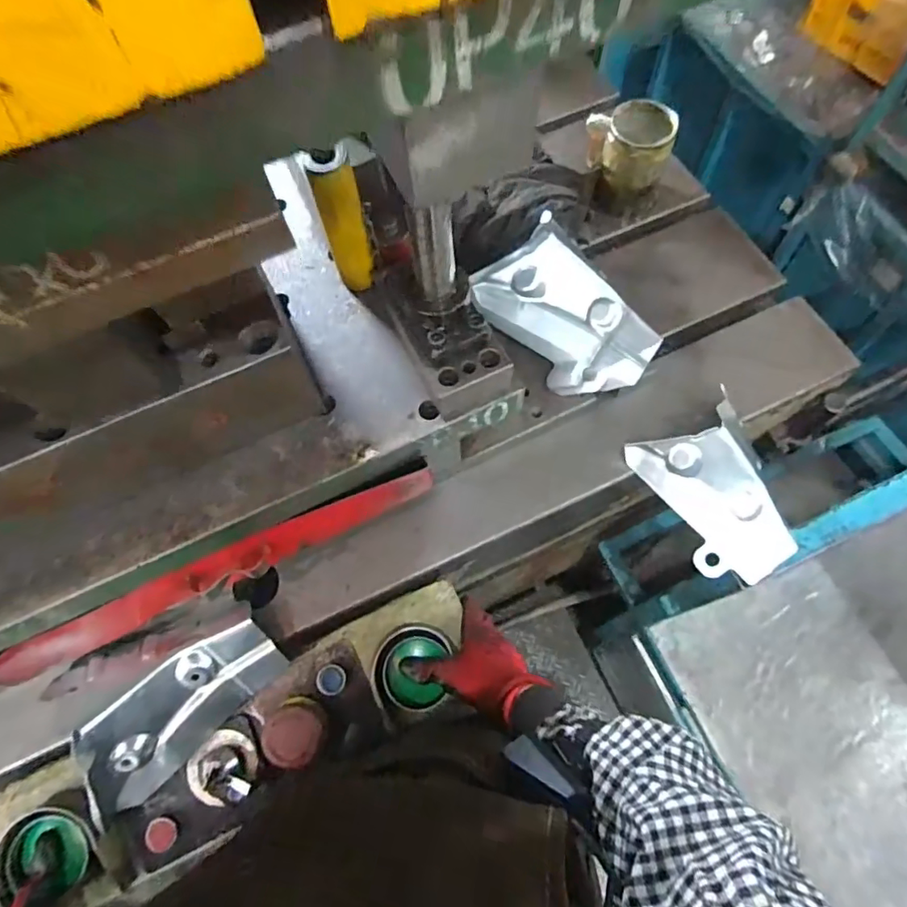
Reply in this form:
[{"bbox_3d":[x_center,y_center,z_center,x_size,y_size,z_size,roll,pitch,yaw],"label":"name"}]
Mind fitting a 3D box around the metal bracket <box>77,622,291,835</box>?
[{"bbox_3d":[-0.262,0.249,0.533,0.201,0.024,0.098,-36,114,-17],"label":"metal bracket"}]

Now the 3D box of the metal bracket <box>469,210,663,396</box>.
[{"bbox_3d":[0.124,-0.149,0.609,0.125,0.032,0.193,-40,94,9],"label":"metal bracket"}]

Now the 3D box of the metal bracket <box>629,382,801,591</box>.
[{"bbox_3d":[0.296,0.046,0.612,0.119,0.086,0.192,-26,69,-8],"label":"metal bracket"}]

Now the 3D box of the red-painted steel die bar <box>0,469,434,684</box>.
[{"bbox_3d":[-0.224,0.114,0.537,0.438,0.067,0.030,-23,68,-7],"label":"red-painted steel die bar"}]

